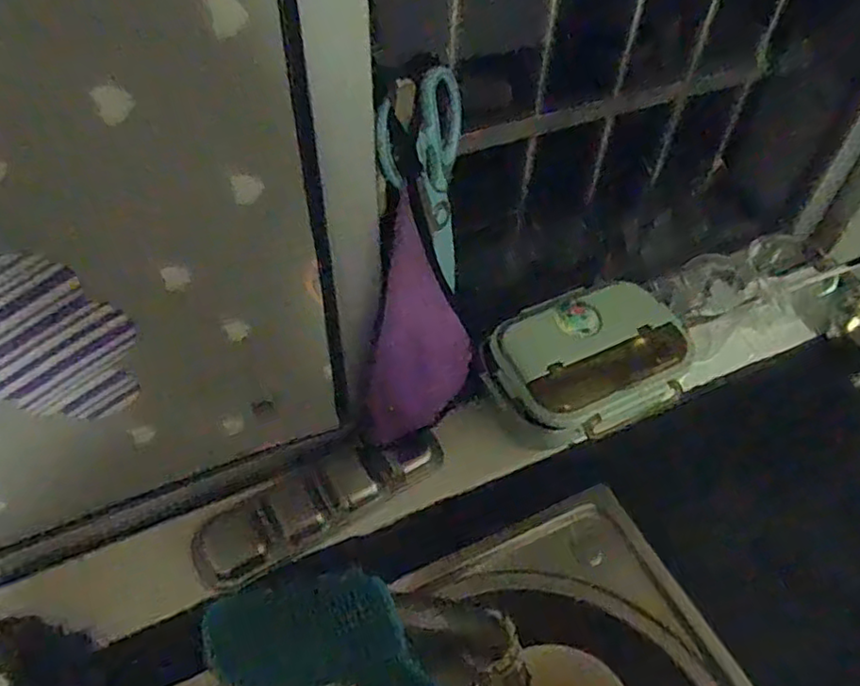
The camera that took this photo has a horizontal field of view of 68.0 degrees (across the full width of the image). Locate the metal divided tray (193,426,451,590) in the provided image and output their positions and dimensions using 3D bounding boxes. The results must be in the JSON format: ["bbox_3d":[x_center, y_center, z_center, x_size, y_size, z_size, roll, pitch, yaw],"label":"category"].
[{"bbox_3d":[-0.104,0.156,0.646,0.264,0.020,0.072,-26,76,-23],"label":"metal divided tray"}]

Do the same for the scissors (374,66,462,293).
[{"bbox_3d":[0.000,-0.118,0.502,0.019,0.174,0.083,24,44,34],"label":"scissors"}]

